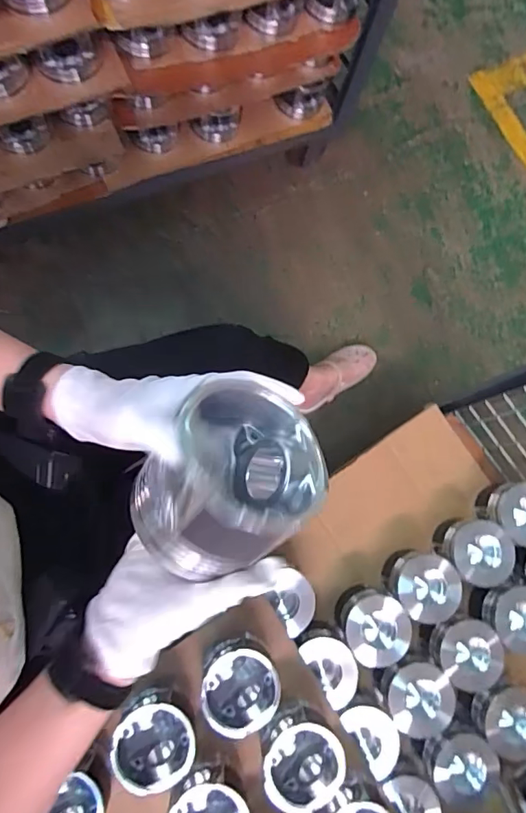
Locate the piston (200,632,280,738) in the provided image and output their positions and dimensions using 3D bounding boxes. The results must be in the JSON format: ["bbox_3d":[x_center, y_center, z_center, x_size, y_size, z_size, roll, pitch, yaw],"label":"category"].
[{"bbox_3d":[-0.033,0.413,0.704,0.114,0.070,0.113,1,80,-5],"label":"piston"}]

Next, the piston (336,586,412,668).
[{"bbox_3d":[0.197,0.389,0.834,0.103,0.129,0.117,-23,83,-8],"label":"piston"}]

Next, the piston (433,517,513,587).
[{"bbox_3d":[0.399,0.272,0.879,0.119,0.107,0.114,35,79,1],"label":"piston"}]

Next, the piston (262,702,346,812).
[{"bbox_3d":[0.057,0.515,0.697,0.116,0.066,0.116,0,81,-5],"label":"piston"}]

